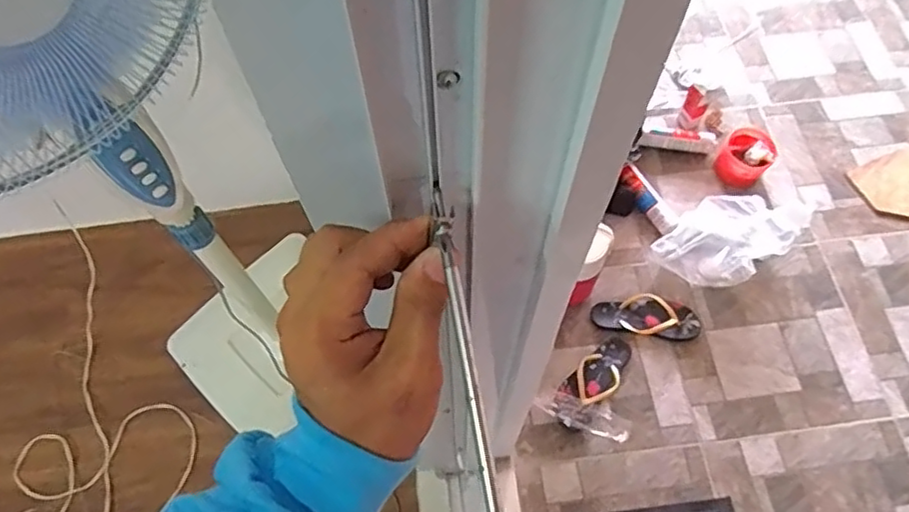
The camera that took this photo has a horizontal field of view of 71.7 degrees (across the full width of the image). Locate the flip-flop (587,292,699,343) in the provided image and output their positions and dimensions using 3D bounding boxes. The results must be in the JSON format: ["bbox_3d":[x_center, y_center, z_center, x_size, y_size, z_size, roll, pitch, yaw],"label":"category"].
[{"bbox_3d":[0.414,0.129,1.353,0.226,0.036,0.090,8,63,4],"label":"flip-flop"}]

